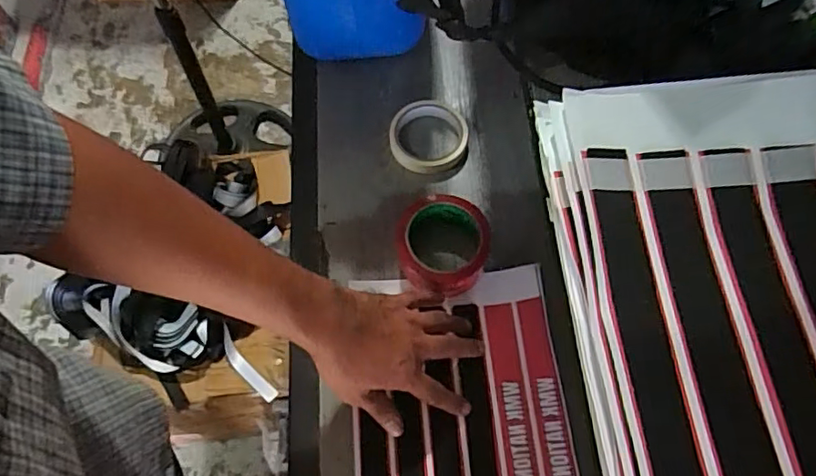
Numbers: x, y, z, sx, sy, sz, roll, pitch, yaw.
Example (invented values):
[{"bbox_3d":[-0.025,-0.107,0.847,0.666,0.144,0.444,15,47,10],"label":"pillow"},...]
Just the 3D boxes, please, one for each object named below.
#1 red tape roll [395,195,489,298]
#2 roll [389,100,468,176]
[{"bbox_3d":[0.036,0.006,0.606,0.096,0.049,0.103,1,66,-2],"label":"red tape roll"},{"bbox_3d":[0.026,-0.125,0.683,0.093,0.026,0.096,1,66,-2],"label":"roll"}]

